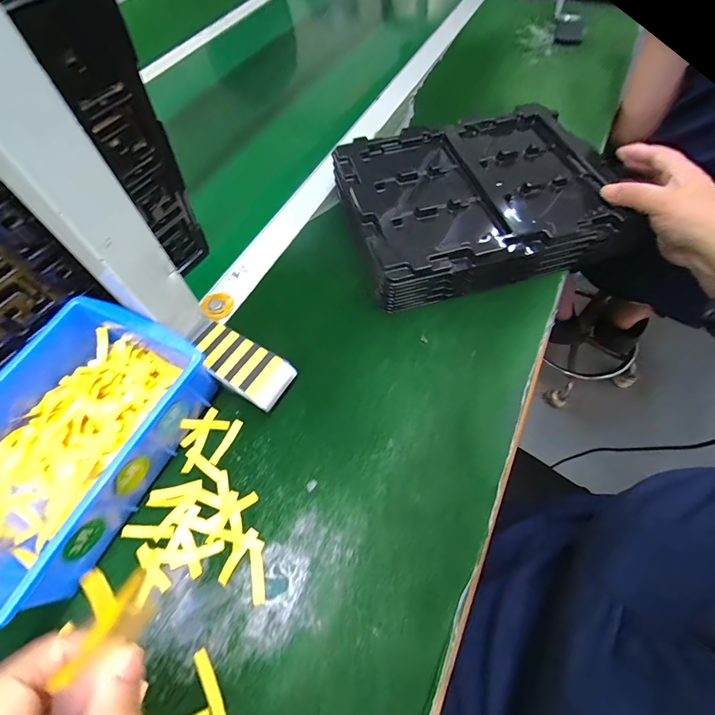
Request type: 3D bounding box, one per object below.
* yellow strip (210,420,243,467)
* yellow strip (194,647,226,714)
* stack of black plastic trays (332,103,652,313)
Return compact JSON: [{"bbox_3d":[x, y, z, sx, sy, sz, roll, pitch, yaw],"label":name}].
[{"bbox_3d":[-0.111,0.071,0.306,0.008,0.004,0.040,22,65,14],"label":"yellow strip"},{"bbox_3d":[-0.094,0.208,0.229,0.008,0.004,0.040,-29,64,-12],"label":"yellow strip"},{"bbox_3d":[0.118,-0.172,0.392,0.258,0.055,0.200,-14,61,-4],"label":"stack of black plastic trays"}]

